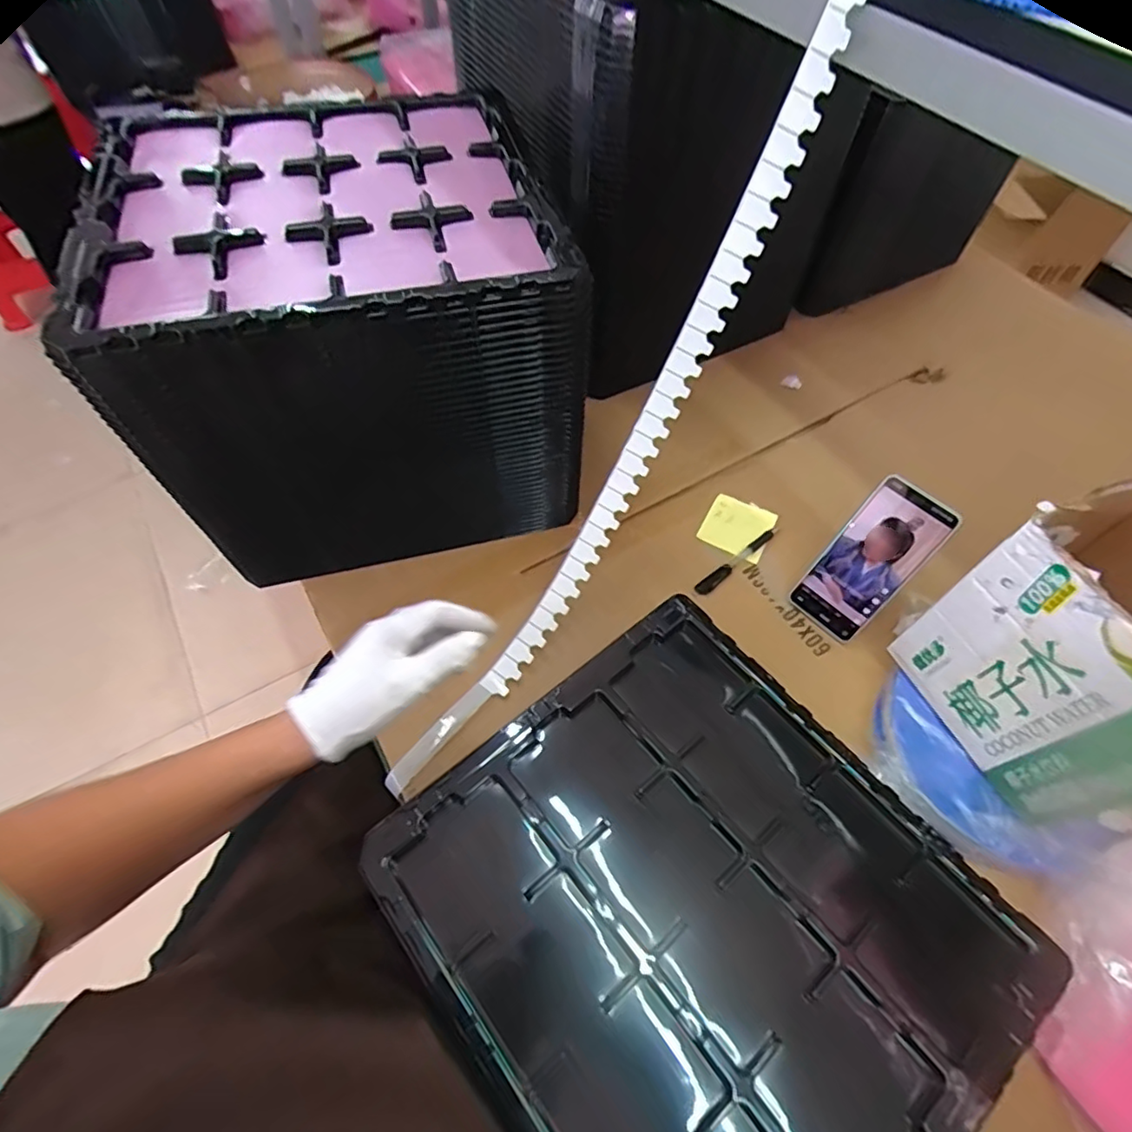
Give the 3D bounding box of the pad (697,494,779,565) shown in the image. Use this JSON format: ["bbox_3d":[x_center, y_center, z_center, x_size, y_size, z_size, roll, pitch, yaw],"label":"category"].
[{"bbox_3d":[0.202,-0.046,0.703,0.074,0.005,0.077,26,62,14],"label":"pad"}]

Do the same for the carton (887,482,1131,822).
[{"bbox_3d":[0.412,0.071,0.464,0.146,0.196,0.179,-18,61,-12],"label":"carton"}]

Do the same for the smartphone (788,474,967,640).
[{"bbox_3d":[0.303,-0.003,0.599,0.077,0.165,0.008,42,30,21],"label":"smartphone"}]

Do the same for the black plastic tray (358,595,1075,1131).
[{"bbox_3d":[0.090,0.239,0.417,0.329,0.027,0.362,-35,66,-20],"label":"black plastic tray"}]

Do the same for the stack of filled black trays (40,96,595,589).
[{"bbox_3d":[-0.199,-0.206,0.613,0.351,0.342,0.299,-15,60,-10],"label":"stack of filled black trays"}]

